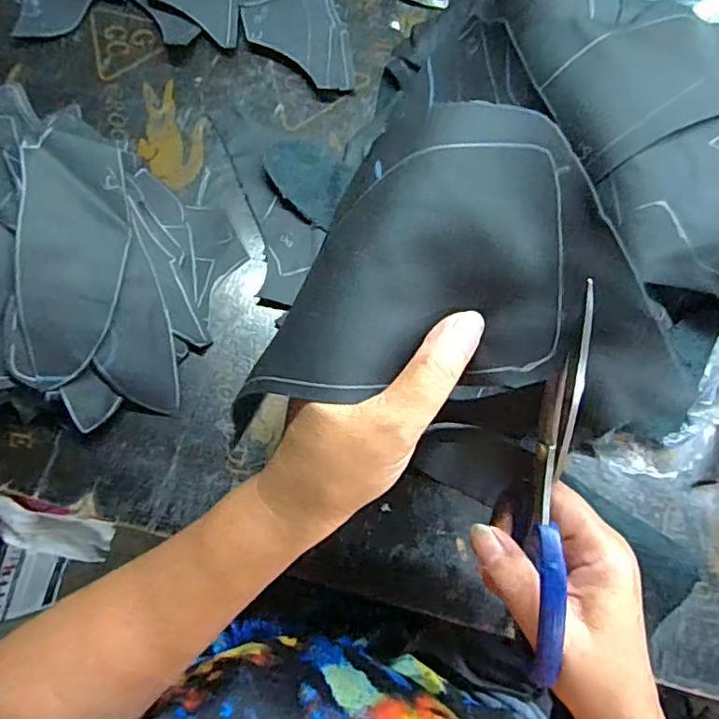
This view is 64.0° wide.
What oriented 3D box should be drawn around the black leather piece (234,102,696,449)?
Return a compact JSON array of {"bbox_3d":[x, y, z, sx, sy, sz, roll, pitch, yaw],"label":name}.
[{"bbox_3d":[0.035,-0.030,0.234,0.164,0.050,0.137,-4,106,-2],"label":"black leather piece"}]

